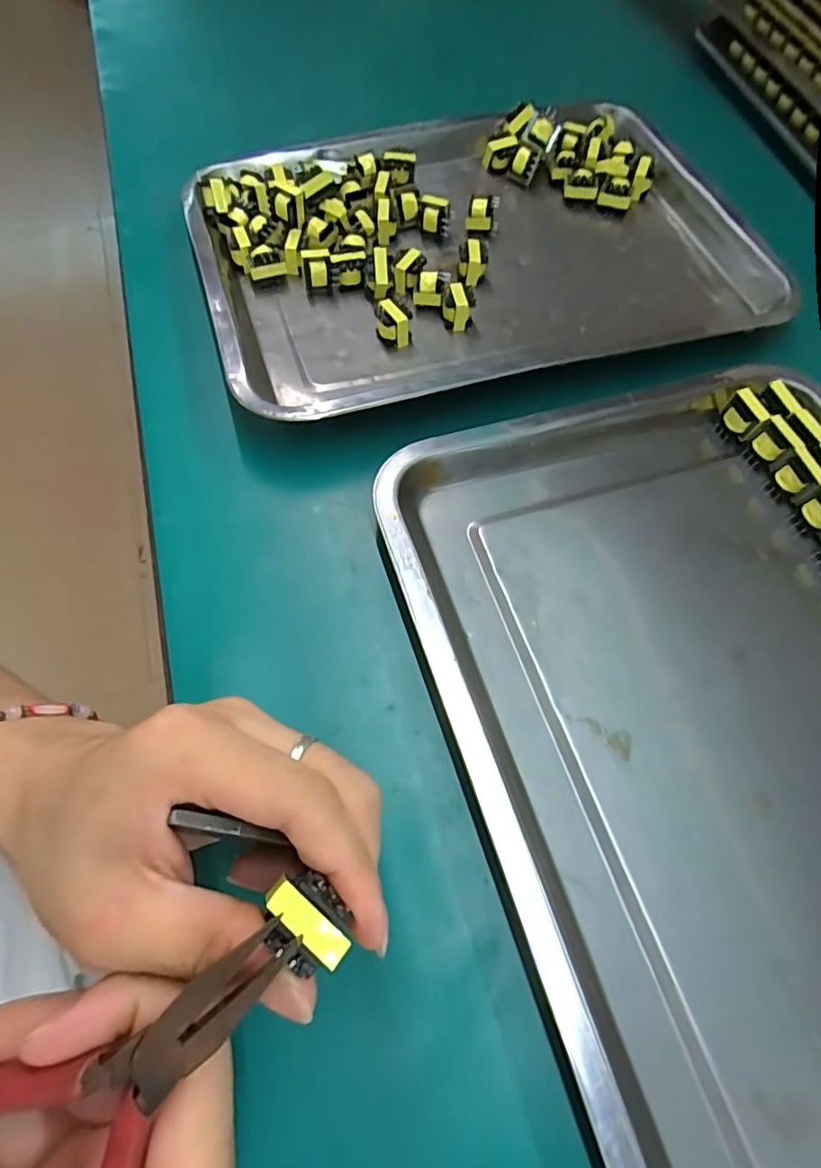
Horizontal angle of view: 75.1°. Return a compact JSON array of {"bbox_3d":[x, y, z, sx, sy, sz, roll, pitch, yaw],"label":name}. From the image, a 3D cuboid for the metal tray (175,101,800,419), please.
[{"bbox_3d":[0.043,-0.247,0.382,0.373,0.029,0.282,-17,66,-8],"label":"metal tray"}]

